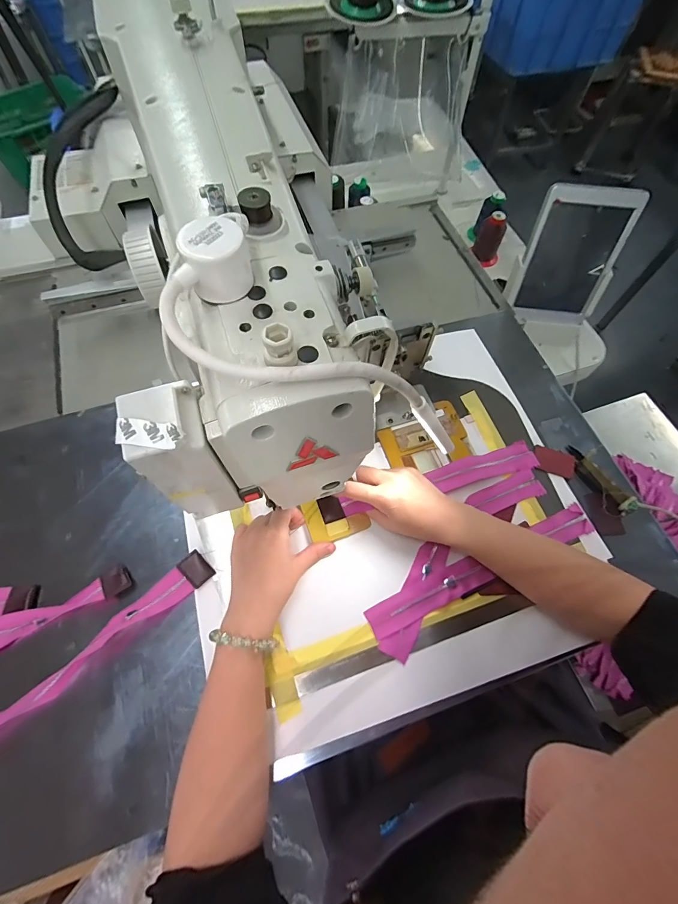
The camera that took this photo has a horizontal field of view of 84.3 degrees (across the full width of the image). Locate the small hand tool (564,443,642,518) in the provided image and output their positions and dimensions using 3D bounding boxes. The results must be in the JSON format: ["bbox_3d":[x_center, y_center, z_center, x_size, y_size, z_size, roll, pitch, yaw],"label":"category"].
[{"bbox_3d":[0.332,0.033,0.479,0.024,0.014,0.103,-31,68,-14],"label":"small hand tool"}]

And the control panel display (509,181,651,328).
[{"bbox_3d":[0.400,-0.329,0.641,0.152,0.209,0.024,5,45,1],"label":"control panel display"}]

